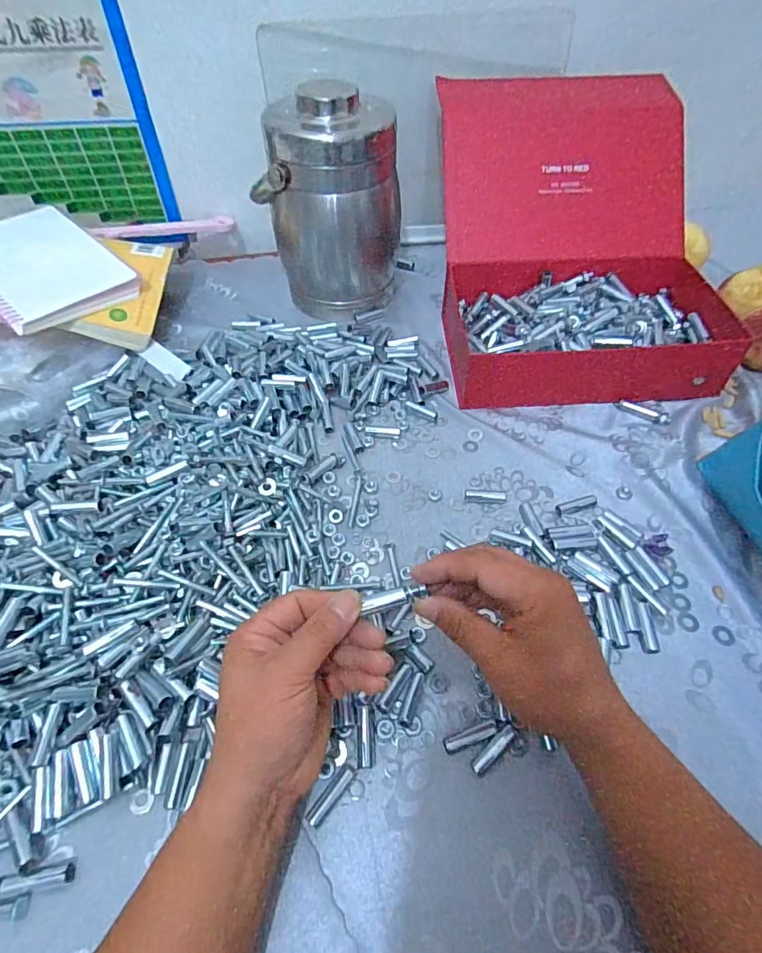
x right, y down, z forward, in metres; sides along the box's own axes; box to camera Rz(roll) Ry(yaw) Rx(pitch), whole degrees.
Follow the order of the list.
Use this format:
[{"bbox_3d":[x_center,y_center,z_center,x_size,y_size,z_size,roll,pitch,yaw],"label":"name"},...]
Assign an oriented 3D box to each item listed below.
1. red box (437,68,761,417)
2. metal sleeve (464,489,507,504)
[{"bbox_3d":[0.231,-0.283,0.580,0.297,0.204,0.356,-2,53,-1],"label":"red box"},{"bbox_3d":[0.103,0.019,0.480,0.040,0.009,0.012,3,53,3],"label":"metal sleeve"}]

